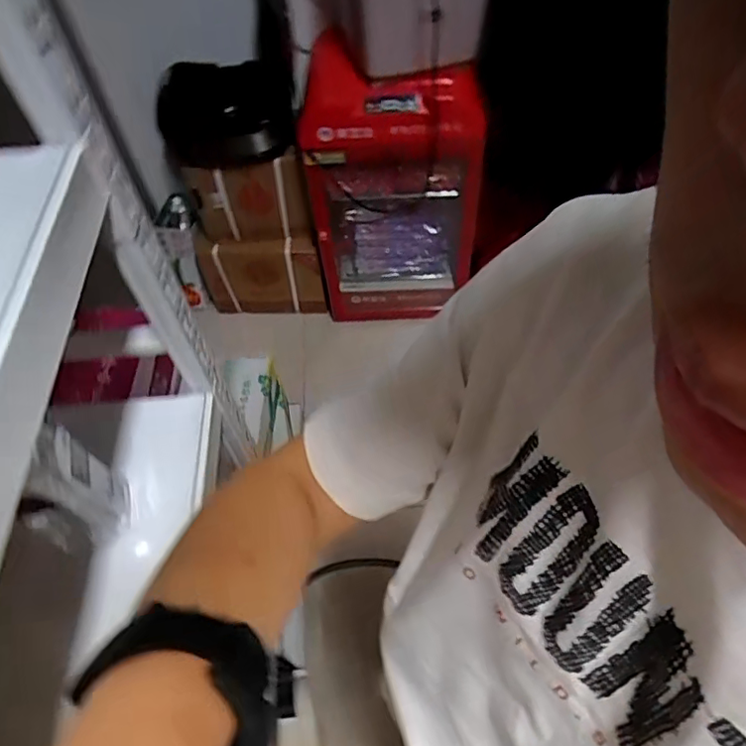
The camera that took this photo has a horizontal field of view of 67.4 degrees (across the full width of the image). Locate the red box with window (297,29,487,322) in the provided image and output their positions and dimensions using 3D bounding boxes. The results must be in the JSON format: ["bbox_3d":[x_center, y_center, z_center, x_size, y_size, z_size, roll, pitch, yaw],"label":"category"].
[{"bbox_3d":[0.065,-0.555,1.727,0.492,0.789,0.360,-2,56,1],"label":"red box with window"}]

